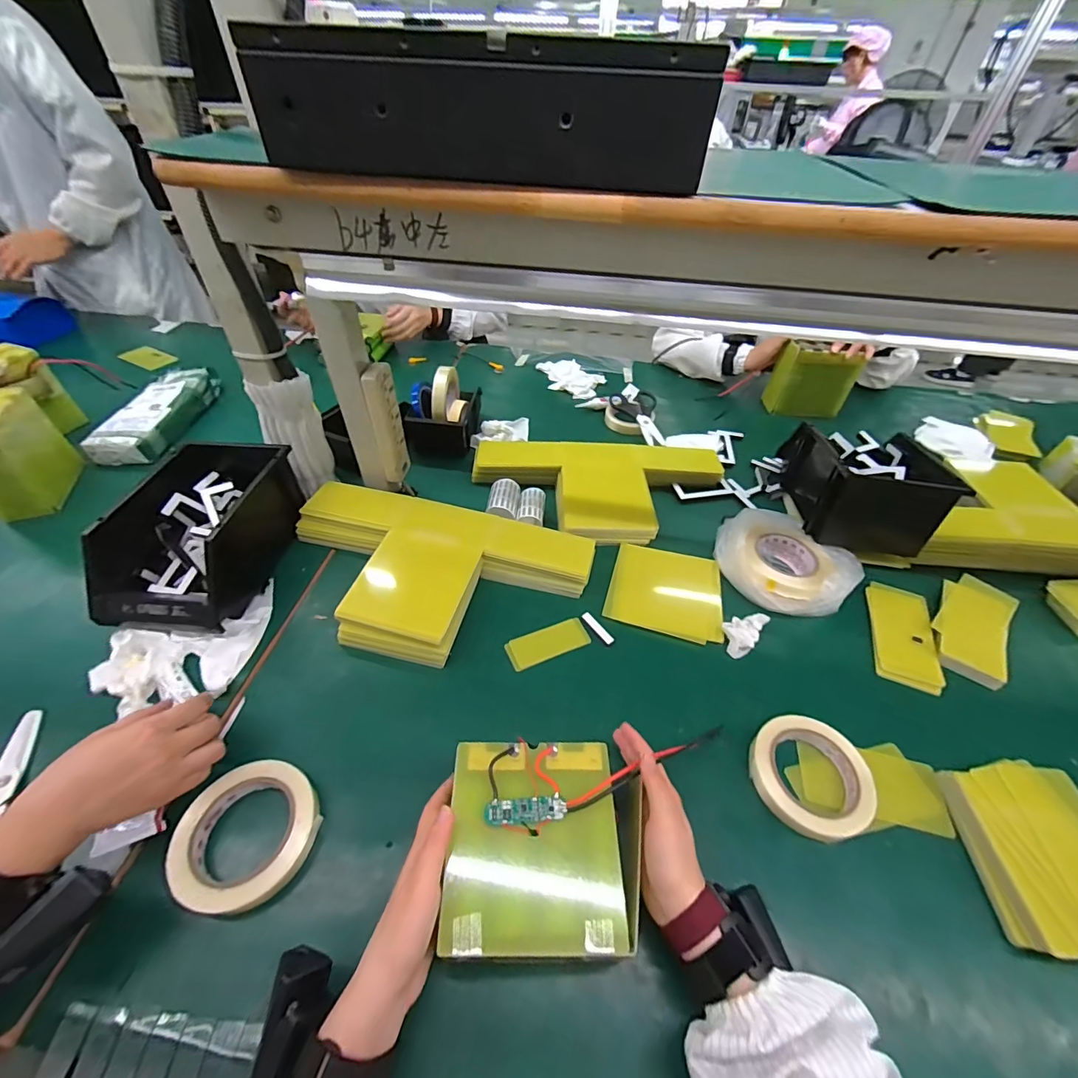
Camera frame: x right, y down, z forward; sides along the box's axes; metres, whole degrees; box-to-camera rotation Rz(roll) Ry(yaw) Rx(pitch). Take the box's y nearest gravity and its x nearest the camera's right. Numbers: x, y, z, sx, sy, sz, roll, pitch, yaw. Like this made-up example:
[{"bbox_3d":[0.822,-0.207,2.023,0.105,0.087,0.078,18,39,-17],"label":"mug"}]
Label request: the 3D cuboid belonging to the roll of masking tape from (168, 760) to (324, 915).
[{"bbox_3d":[-0.264,0.268,0.413,0.115,0.030,0.111,1,46,-1],"label":"roll of masking tape"}]

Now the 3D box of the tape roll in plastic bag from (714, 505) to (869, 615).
[{"bbox_3d":[0.349,0.029,0.642,0.163,0.056,0.164,1,46,-1],"label":"tape roll in plastic bag"}]

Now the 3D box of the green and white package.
[{"bbox_3d":[-0.740,-0.247,0.879,0.123,0.052,0.285,-3,46,-6],"label":"green and white package"}]

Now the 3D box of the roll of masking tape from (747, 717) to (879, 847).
[{"bbox_3d":[0.276,0.241,0.462,0.107,0.029,0.111,1,46,-1],"label":"roll of masking tape"}]

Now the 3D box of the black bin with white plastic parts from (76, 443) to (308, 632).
[{"bbox_3d":[-0.434,-0.013,0.607,0.150,0.119,0.269,6,46,3],"label":"black bin with white plastic parts"}]

